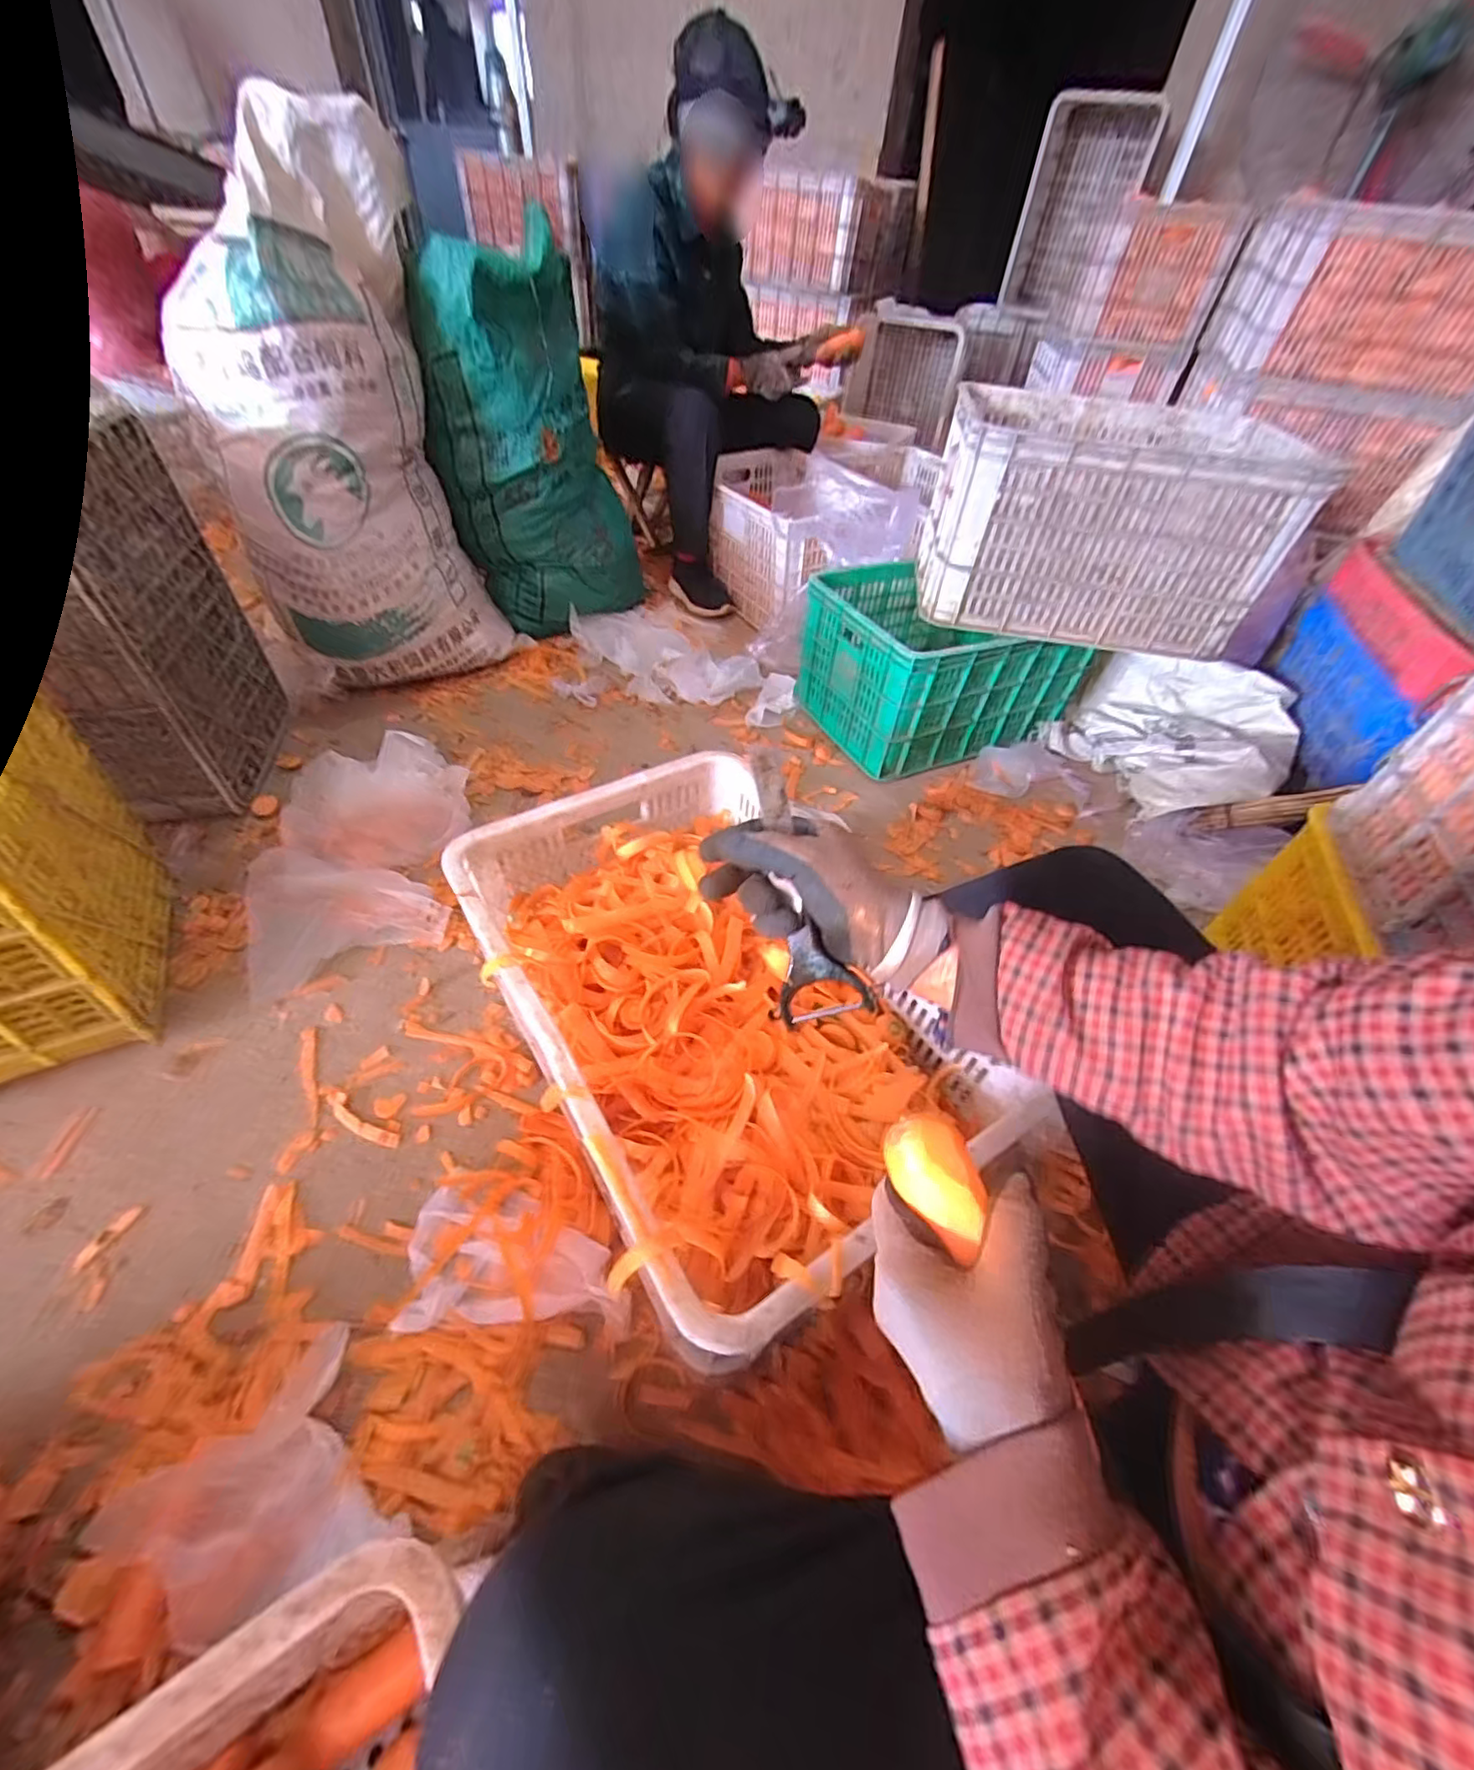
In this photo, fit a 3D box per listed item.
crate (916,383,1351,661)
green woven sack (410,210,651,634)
[{"bbox_3d":[0.591,-0.624,1.054,0.483,0.265,0.340,10,48,4],"label":"crate"},{"bbox_3d":[-0.392,-0.877,1.272,0.298,0.585,0.307,15,49,8],"label":"green woven sack"}]

